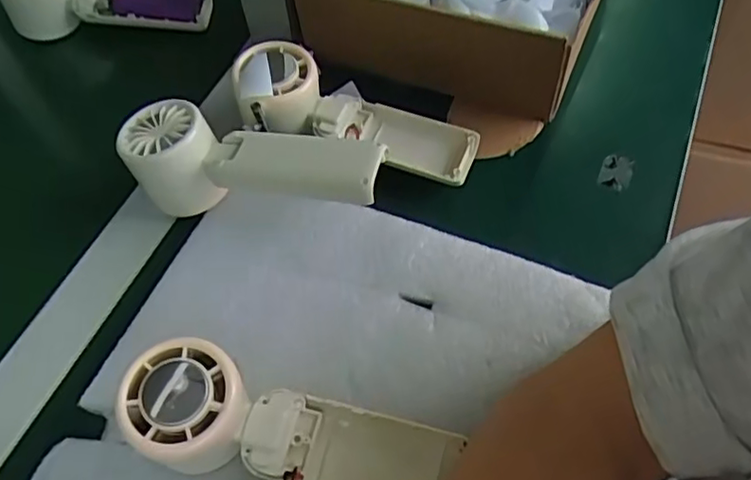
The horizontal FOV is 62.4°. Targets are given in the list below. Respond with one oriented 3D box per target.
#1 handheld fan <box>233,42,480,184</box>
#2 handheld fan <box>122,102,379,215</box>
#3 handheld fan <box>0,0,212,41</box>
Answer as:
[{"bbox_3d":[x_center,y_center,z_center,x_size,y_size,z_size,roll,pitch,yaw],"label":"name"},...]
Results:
[{"bbox_3d":[-0.014,-0.079,0.410,0.162,0.034,0.056,19,61,-2],"label":"handheld fan"},{"bbox_3d":[-0.075,-0.041,0.377,0.158,0.053,0.048,12,60,10],"label":"handheld fan"},{"bbox_3d":[-0.222,-0.195,0.511,0.166,0.061,0.042,2,58,-10],"label":"handheld fan"}]

